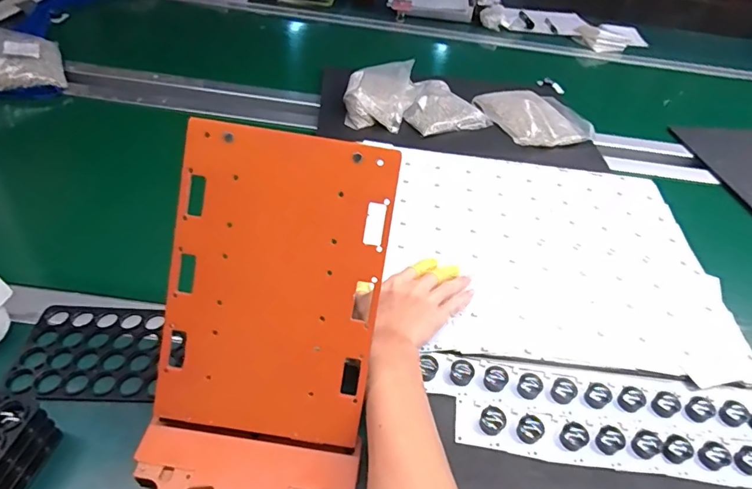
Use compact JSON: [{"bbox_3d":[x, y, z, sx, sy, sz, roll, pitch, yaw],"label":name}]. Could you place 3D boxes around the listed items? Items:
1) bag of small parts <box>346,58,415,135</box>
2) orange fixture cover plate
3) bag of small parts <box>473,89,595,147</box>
[{"bbox_3d":[0.005,-0.266,0.833,0.115,0.056,0.162,9,44,2],"label":"bag of small parts"},{"bbox_3d":[-0.077,0.035,0.359,0.154,0.231,0.006,9,5,-1],"label":"orange fixture cover plate"},{"bbox_3d":[0.282,-0.235,0.858,0.160,0.027,0.182,-13,47,-20],"label":"bag of small parts"}]

